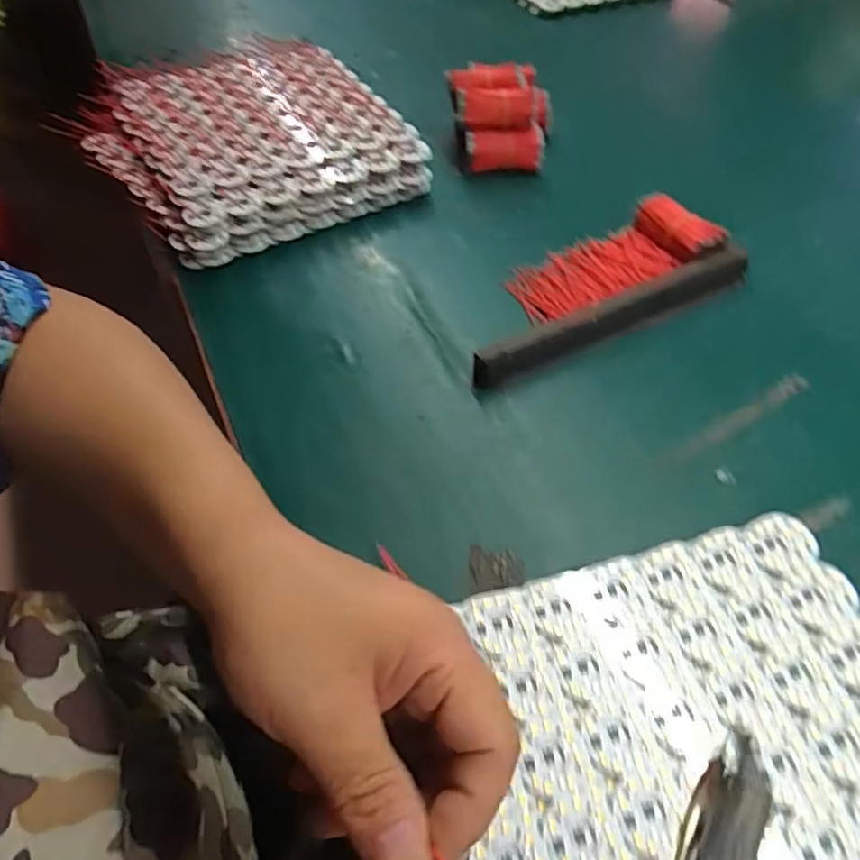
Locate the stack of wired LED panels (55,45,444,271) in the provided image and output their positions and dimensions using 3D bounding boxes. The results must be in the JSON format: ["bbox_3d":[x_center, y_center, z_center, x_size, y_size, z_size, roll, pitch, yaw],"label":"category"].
[{"bbox_3d":[-0.174,-0.276,0.608,0.251,0.050,0.298,-27,54,-19],"label":"stack of wired LED panels"}]

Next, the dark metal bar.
[{"bbox_3d":[0.131,-0.082,0.454,0.233,0.022,0.020,-25,54,-18],"label":"dark metal bar"}]

